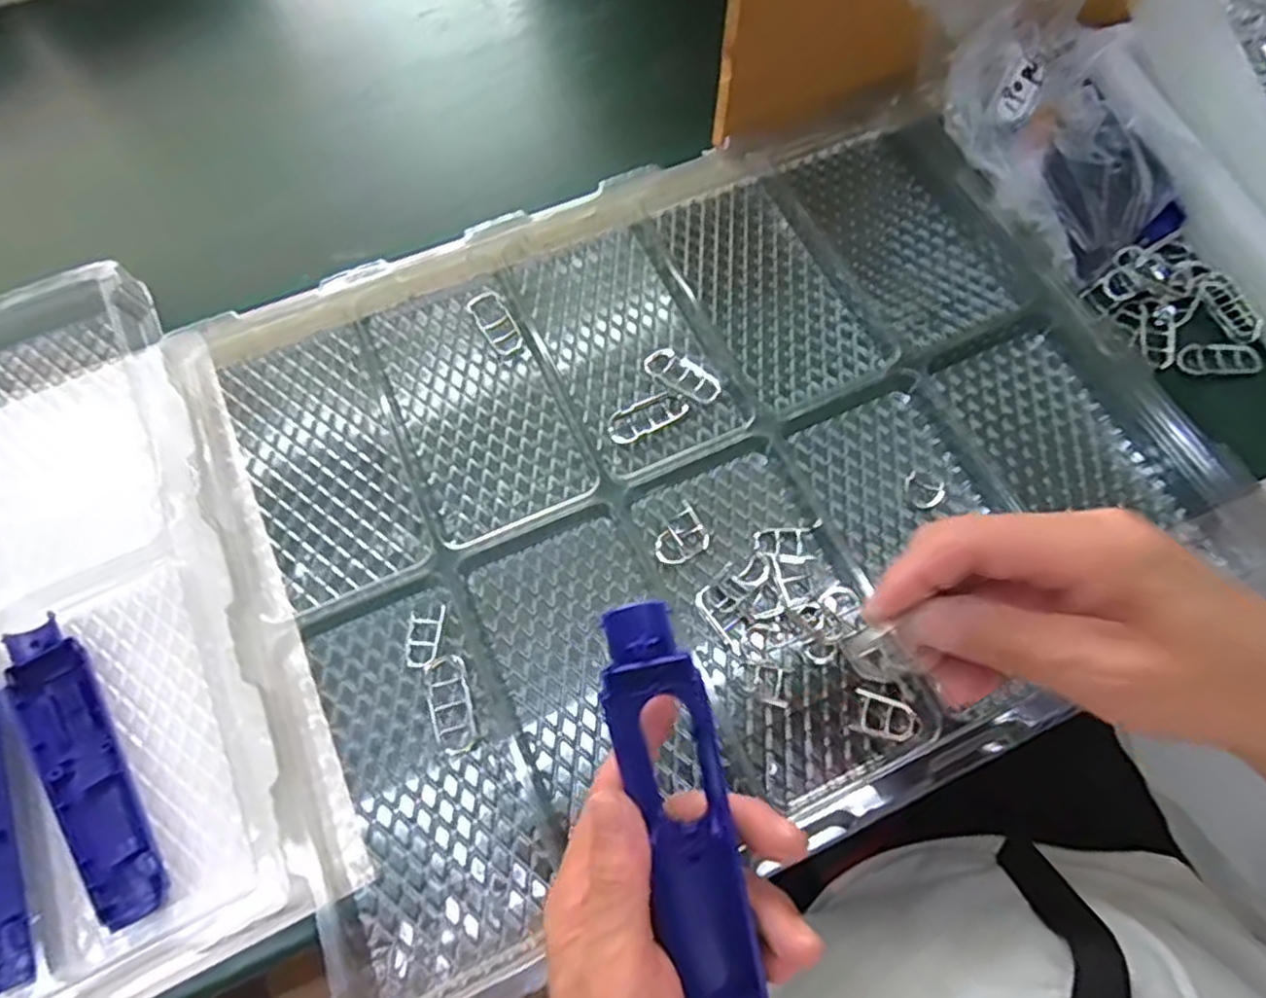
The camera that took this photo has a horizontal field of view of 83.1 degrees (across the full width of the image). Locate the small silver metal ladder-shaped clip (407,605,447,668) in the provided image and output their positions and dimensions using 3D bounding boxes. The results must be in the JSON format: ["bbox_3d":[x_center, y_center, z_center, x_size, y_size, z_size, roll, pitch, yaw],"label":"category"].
[{"bbox_3d":[-0.116,0.077,0.402,0.020,0.004,0.034,-2,67,0],"label":"small silver metal ladder-shaped clip"}]

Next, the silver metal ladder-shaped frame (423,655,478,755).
[{"bbox_3d":[-0.099,0.111,0.384,0.024,0.004,0.051,-16,68,-6],"label":"silver metal ladder-shaped frame"}]

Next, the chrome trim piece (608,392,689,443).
[{"bbox_3d":[0.009,-0.053,0.453,0.053,0.004,0.021,-28,70,-11],"label":"chrome trim piece"}]

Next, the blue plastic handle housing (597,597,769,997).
[{"bbox_3d":[0.020,0.126,0.271,0.037,0.022,0.173,-14,90,-5],"label":"blue plastic handle housing"}]

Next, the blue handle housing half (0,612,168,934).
[{"bbox_3d":[-0.286,0.138,0.369,0.036,0.016,0.163,-29,70,-11],"label":"blue handle housing half"}]

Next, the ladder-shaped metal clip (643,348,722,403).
[{"bbox_3d":[0.033,-0.081,0.465,0.053,0.005,0.025,35,72,14],"label":"ladder-shaped metal clip"}]

